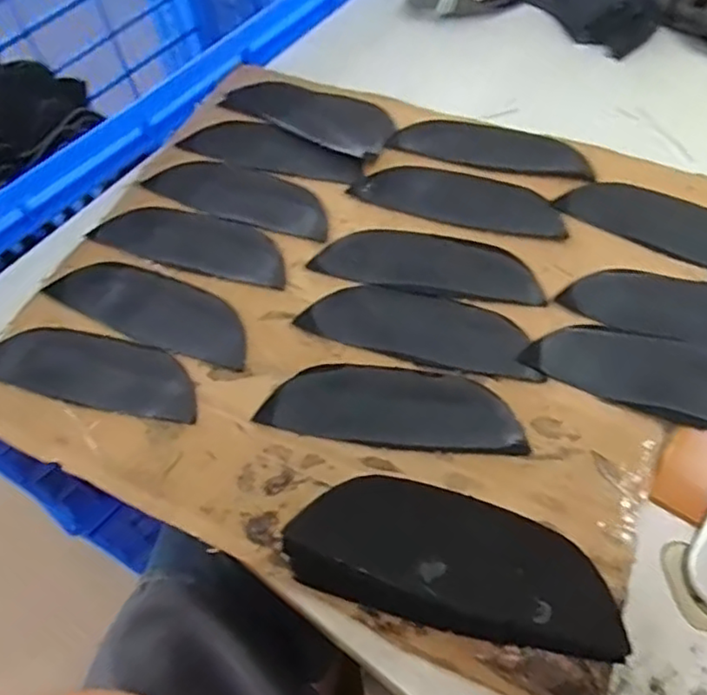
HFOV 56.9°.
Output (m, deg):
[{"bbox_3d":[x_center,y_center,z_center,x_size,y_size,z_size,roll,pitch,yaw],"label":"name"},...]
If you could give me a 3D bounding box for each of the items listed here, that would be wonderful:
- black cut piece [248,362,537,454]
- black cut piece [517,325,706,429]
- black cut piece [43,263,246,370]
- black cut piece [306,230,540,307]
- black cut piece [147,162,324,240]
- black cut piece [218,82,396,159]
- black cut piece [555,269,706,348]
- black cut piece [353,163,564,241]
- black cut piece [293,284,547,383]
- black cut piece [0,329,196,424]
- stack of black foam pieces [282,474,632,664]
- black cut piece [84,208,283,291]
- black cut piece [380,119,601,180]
[{"bbox_3d":[0.022,0.033,0.371,0.142,0.006,0.049,4,61,9],"label":"black cut piece"},{"bbox_3d":[0.171,0.014,0.362,0.140,0.009,0.048,15,63,21],"label":"black cut piece"},{"bbox_3d":[-0.126,-0.025,0.416,0.139,0.007,0.049,24,69,20],"label":"black cut piece"},{"bbox_3d":[0.048,-0.056,0.420,0.141,0.004,0.052,9,59,10],"label":"black cut piece"},{"bbox_3d":[-0.080,-0.108,0.468,0.139,0.007,0.047,20,65,17],"label":"black cut piece"},{"bbox_3d":[-0.036,-0.182,0.504,0.144,0.008,0.058,27,64,20],"label":"black cut piece"},{"bbox_3d":[0.199,-0.022,0.380,0.141,0.006,0.050,15,58,24],"label":"black cut piece"},{"bbox_3d":[0.074,-0.105,0.448,0.141,0.007,0.049,18,61,15],"label":"black cut piece"},{"bbox_3d":[0.040,-0.013,0.397,0.138,0.004,0.048,14,60,13],"label":"black cut piece"},{"bbox_3d":[-0.158,0.013,0.397,0.140,0.004,0.045,13,63,12],"label":"black cut piece"},{"bbox_3d":[0.046,0.102,0.304,0.149,0.035,0.056,12,59,12],"label":"stack of black foam pieces"},{"bbox_3d":[-0.109,-0.073,0.445,0.142,0.006,0.048,14,59,15],"label":"black cut piece"},{"bbox_3d":[0.102,-0.146,0.475,0.139,0.005,0.055,19,56,18],"label":"black cut piece"}]

